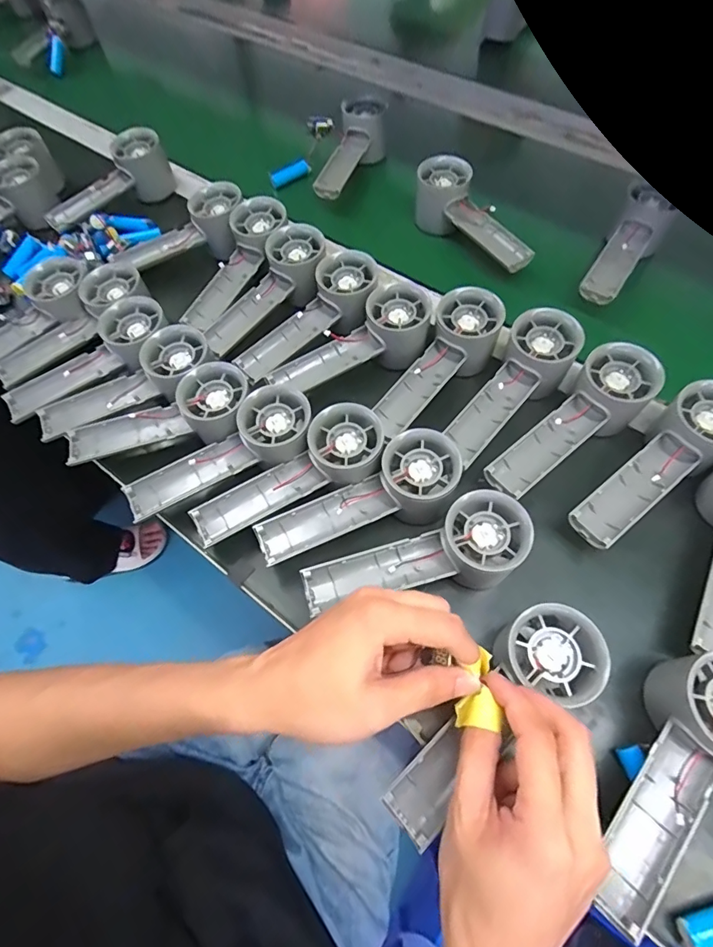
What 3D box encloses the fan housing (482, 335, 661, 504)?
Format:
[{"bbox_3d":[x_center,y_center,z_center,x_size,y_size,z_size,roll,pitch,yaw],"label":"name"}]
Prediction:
[{"bbox_3d":[0.172,-0.036,0.380,0.158,0.046,0.055,-41,68,-3],"label":"fan housing"}]

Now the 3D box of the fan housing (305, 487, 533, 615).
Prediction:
[{"bbox_3d":[0.040,0.062,0.317,0.151,0.042,0.054,-21,64,-7],"label":"fan housing"}]

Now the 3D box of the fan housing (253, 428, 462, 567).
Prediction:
[{"bbox_3d":[0.002,0.019,0.343,0.157,0.035,0.052,-22,64,-8],"label":"fan housing"}]

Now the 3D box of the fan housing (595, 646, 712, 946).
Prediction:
[{"bbox_3d":[0.181,0.172,0.264,0.156,0.052,0.067,-41,68,-16],"label":"fan housing"}]

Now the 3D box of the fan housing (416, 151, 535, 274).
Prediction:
[{"bbox_3d":[0.126,-0.272,0.500,0.049,0.064,0.158,-37,67,-15],"label":"fan housing"}]

